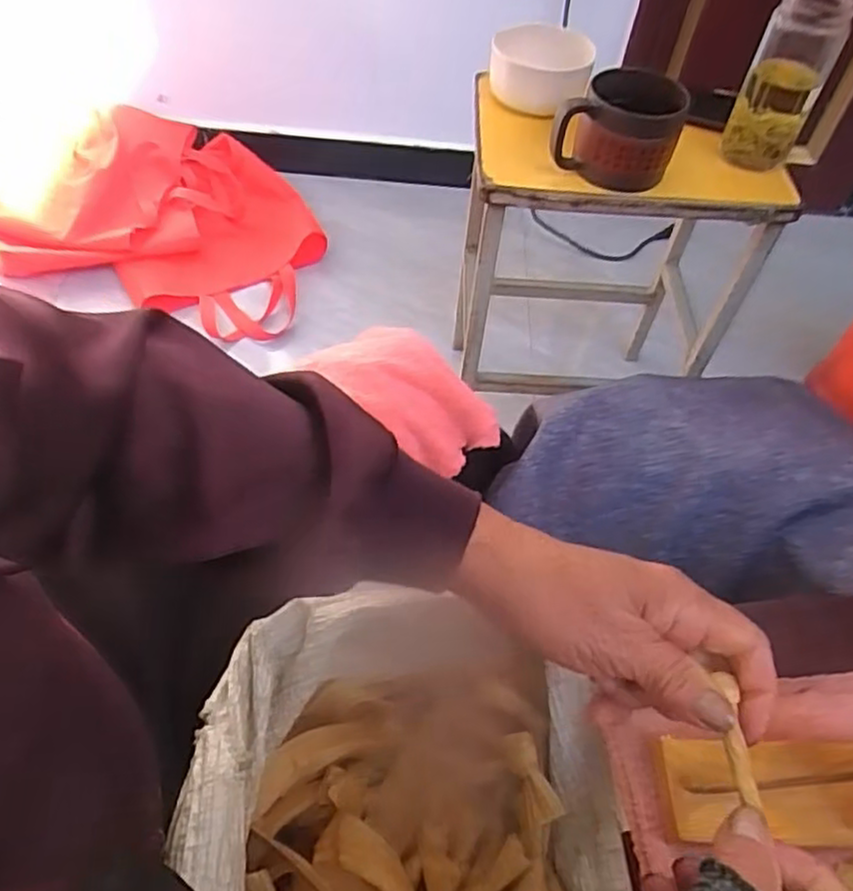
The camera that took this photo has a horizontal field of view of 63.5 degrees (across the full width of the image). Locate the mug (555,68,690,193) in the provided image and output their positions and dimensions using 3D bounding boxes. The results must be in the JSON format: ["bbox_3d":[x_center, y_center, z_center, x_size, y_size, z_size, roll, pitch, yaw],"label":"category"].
[{"bbox_3d":[0.191,-0.315,0.682,0.113,0.082,0.082,17,54,8],"label":"mug"}]

